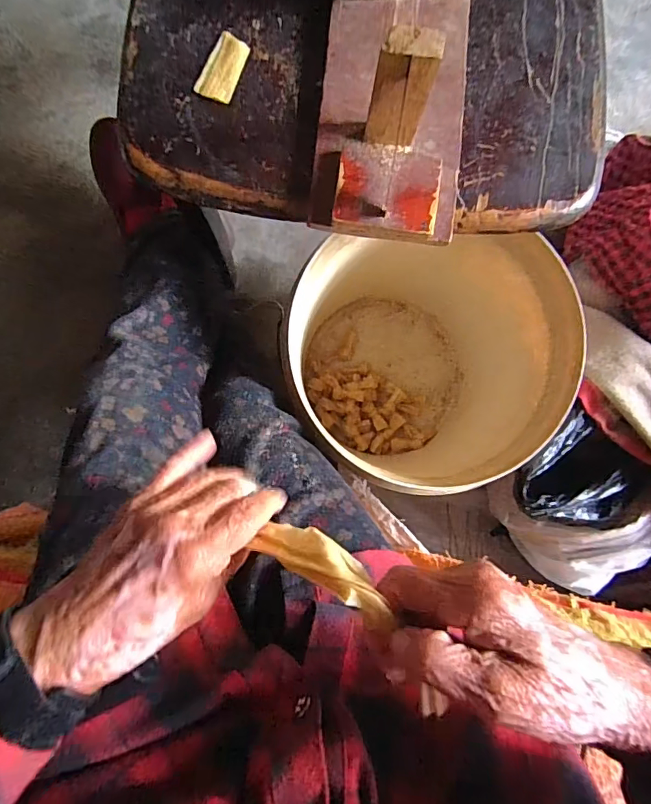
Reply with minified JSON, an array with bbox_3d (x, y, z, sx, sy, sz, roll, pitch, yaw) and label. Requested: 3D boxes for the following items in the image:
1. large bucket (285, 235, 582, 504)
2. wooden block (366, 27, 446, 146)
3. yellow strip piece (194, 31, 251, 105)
[{"bbox_3d":[0.128,-0.052,0.637,0.281,0.341,0.298,0,85,-2],"label":"large bucket"},{"bbox_3d":[0.054,-0.220,0.335,0.041,0.088,0.021,8,85,-2],"label":"wooden block"},{"bbox_3d":[-0.087,-0.285,0.400,0.031,0.004,0.057,21,85,-1],"label":"yellow strip piece"}]

